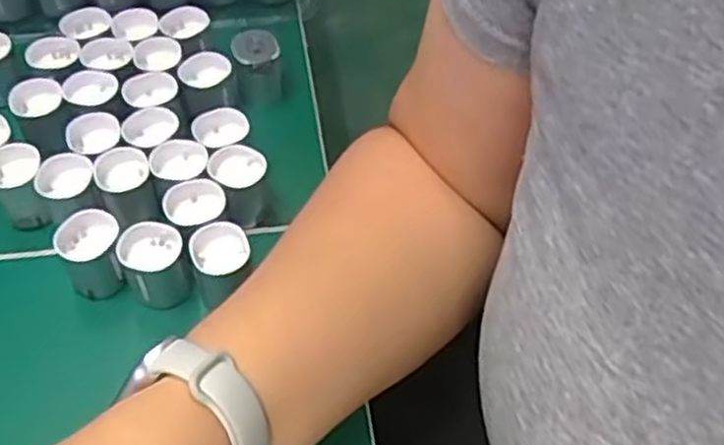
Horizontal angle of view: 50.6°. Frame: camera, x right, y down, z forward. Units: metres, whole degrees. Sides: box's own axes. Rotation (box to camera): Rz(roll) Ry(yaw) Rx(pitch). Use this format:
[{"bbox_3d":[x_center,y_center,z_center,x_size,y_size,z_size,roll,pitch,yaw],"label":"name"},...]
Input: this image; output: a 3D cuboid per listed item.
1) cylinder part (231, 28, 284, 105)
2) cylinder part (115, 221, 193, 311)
[{"bbox_3d":[-0.064,-0.095,0.471,0.027,0.037,0.027,-5,52,-6],"label":"cylinder part"},{"bbox_3d":[-0.103,0.022,0.384,0.030,0.034,0.030,-16,54,-14],"label":"cylinder part"}]

